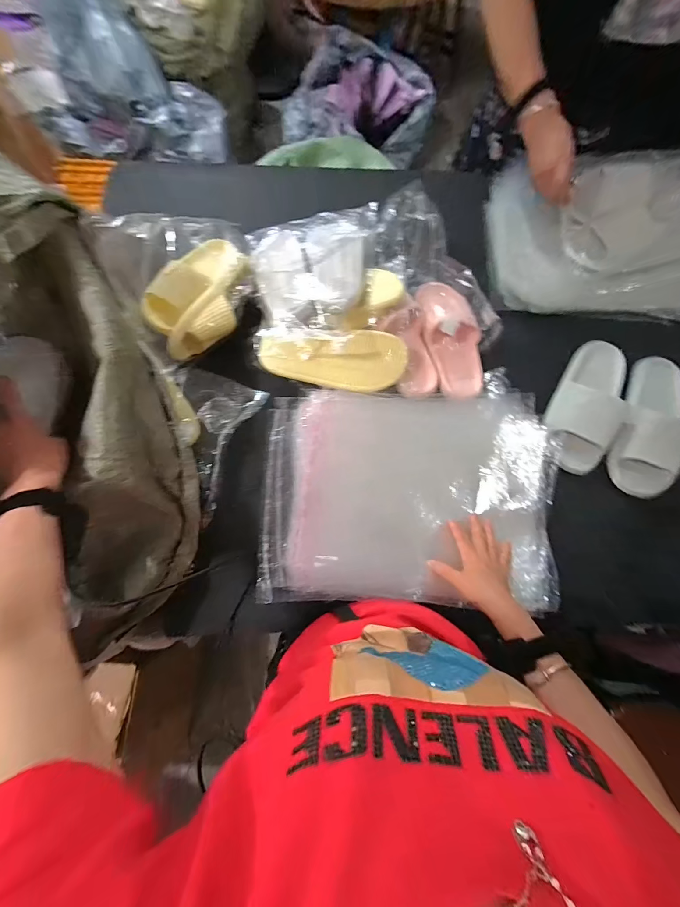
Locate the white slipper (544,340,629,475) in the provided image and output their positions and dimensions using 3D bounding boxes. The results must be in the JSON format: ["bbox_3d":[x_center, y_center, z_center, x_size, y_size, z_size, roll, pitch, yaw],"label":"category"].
[{"bbox_3d":[0.473,-0.090,0.641,0.125,0.059,0.285,31,76,6],"label":"white slipper"}]

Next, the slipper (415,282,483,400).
[{"bbox_3d":[0.222,-0.220,0.639,0.105,0.062,0.245,-11,76,-5],"label":"slipper"}]

